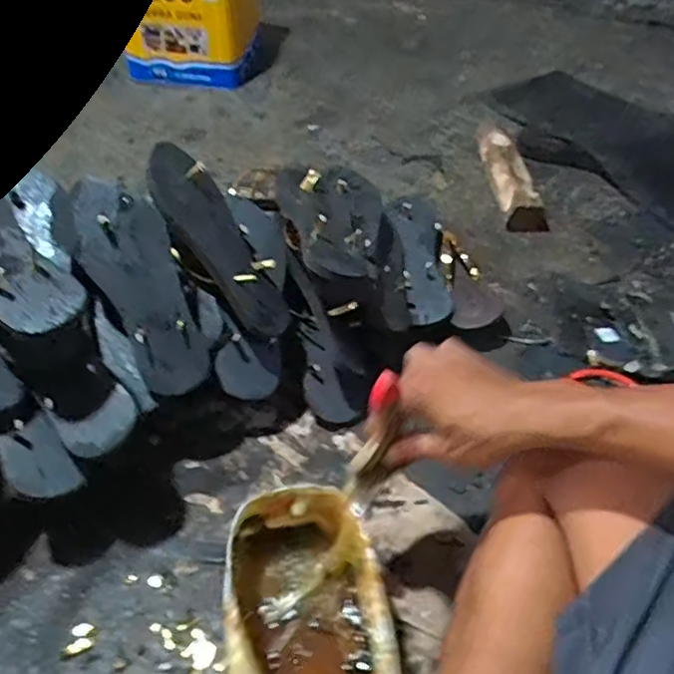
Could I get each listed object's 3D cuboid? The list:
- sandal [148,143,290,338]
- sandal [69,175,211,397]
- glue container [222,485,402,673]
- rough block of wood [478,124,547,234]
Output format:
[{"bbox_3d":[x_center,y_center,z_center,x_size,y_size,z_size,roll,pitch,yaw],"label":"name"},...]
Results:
[{"bbox_3d":[-0.123,-0.107,0.683,0.234,0.027,0.092,53,37,-10],"label":"sandal"},{"bbox_3d":[-0.197,-0.053,0.631,0.077,0.030,0.226,-26,93,-24],"label":"sandal"},{"bbox_3d":[-0.023,0.248,0.542,0.125,0.113,0.196,-2,49,-7],"label":"glue container"},{"bbox_3d":[0.289,-0.286,1.068,0.067,0.048,0.297,-2,48,-6],"label":"rough block of wood"}]

